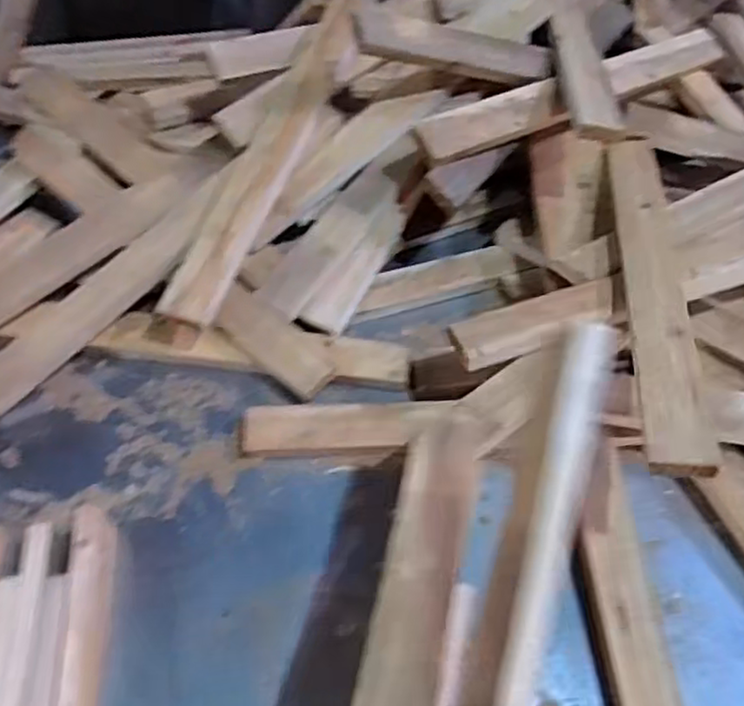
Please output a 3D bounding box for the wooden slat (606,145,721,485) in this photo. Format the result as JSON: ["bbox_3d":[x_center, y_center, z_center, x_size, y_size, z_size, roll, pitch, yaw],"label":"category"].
[{"bbox_3d":[0.276,-0.088,0.691,0.054,0.019,0.501,1,43,13],"label":"wooden slat"}]

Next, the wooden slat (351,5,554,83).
[{"bbox_3d":[0.100,-0.354,0.809,0.263,0.031,0.051,-1,48,-28],"label":"wooden slat"}]

